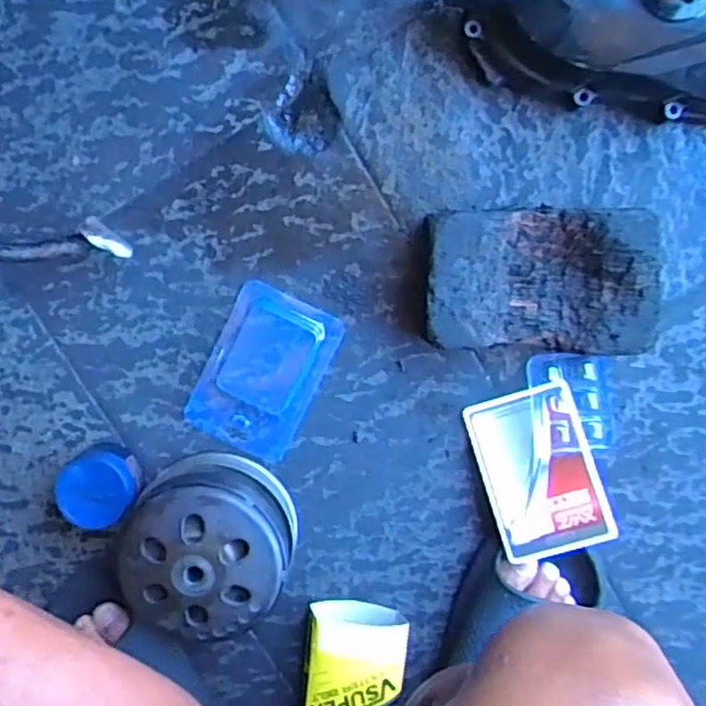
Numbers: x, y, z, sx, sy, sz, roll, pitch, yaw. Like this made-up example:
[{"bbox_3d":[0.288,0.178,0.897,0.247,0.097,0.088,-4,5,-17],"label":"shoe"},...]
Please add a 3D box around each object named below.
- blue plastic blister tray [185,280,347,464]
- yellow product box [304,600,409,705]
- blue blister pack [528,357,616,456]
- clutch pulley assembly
[{"bbox_3d":[-0.074,0.018,0.565,0.090,0.010,0.137,26,99,-4],"label":"blue plastic blister tray"},{"bbox_3d":[0.001,0.286,0.598,0.085,0.040,0.137,4,100,0],"label":"yellow product box"},{"bbox_3d":[0.183,0.041,0.561,0.067,0.011,0.081,-4,91,-3],"label":"blue blister pack"},{"bbox_3d":[-0.116,0.155,0.550,0.127,0.083,0.121,0,100,1],"label":"clutch pulley assembly"}]

